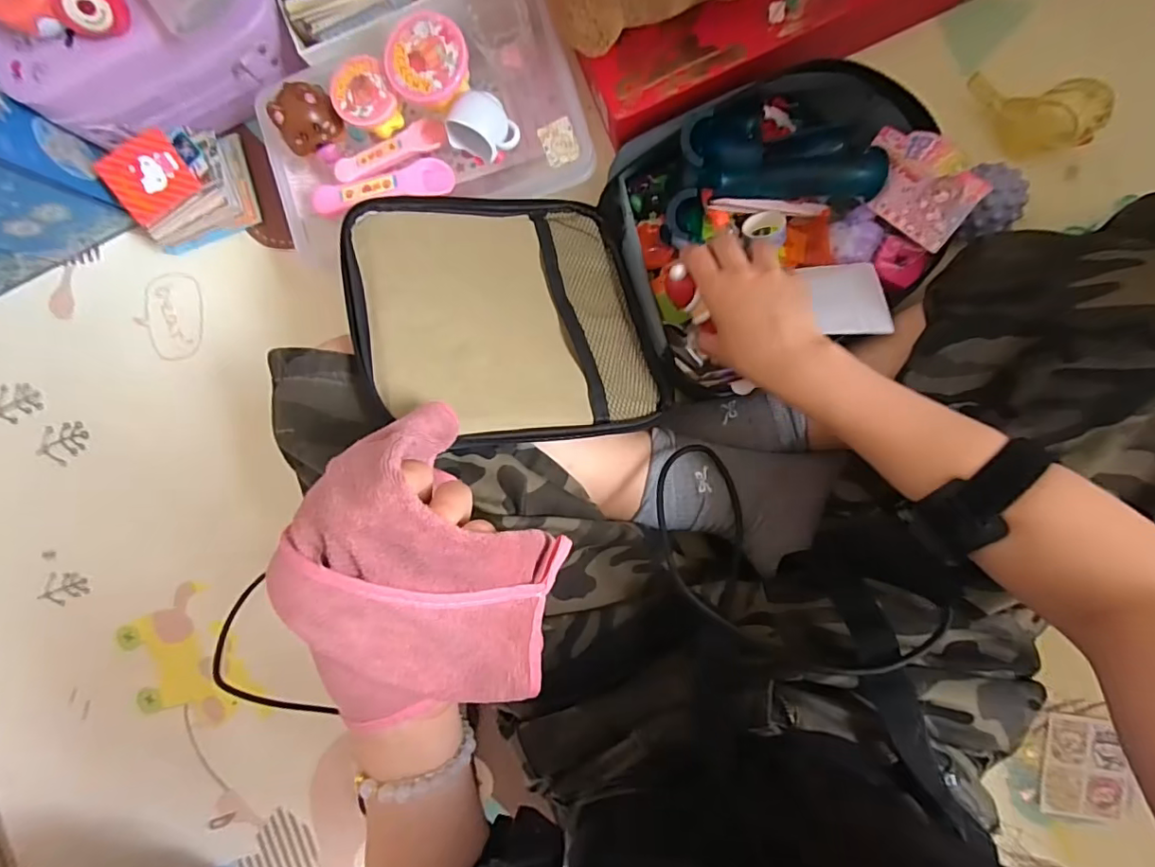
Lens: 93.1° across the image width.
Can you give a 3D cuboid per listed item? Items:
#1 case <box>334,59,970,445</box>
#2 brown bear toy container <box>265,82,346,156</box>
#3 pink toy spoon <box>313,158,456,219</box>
[{"bbox_3d":[0.060,-0.141,0.438,0.450,0.119,0.225,-21,89,-7],"label":"case"},{"bbox_3d":[-0.227,-0.268,0.458,0.048,0.031,0.046,-23,88,6],"label":"brown bear toy container"},{"bbox_3d":[-0.170,-0.214,0.480,0.121,0.021,0.029,-13,89,7],"label":"pink toy spoon"}]

